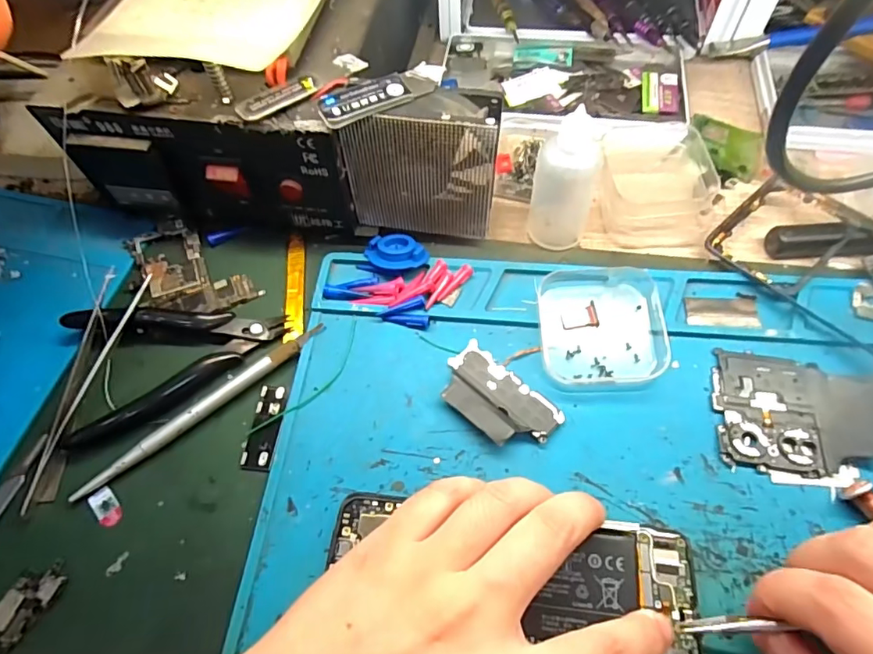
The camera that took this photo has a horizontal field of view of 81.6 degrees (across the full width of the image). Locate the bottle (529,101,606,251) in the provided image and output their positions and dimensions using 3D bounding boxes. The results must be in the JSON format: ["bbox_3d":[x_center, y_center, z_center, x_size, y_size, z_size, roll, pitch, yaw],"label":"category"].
[{"bbox_3d":[0.071,-0.080,0.282,0.032,0.071,0.033,15,64,11],"label":"bottle"}]

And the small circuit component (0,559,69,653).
[{"bbox_3d":[-0.184,0.124,0.224,0.020,0.004,0.041,29,68,17],"label":"small circuit component"}]

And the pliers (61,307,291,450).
[{"bbox_3d":[-0.139,0.014,0.269,0.110,0.022,0.070,-14,62,-3],"label":"pliers"}]

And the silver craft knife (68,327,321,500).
[{"bbox_3d":[-0.120,0.041,0.263,0.141,0.008,0.010,-37,66,-15],"label":"silver craft knife"}]

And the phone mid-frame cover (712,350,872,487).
[{"bbox_3d":[0.180,0.042,0.241,0.084,0.012,0.063,6,63,7],"label":"phone mid-frame cover"}]

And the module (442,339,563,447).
[{"bbox_3d":[0.030,0.037,0.256,0.061,0.008,0.035,40,72,21],"label":"module"}]

